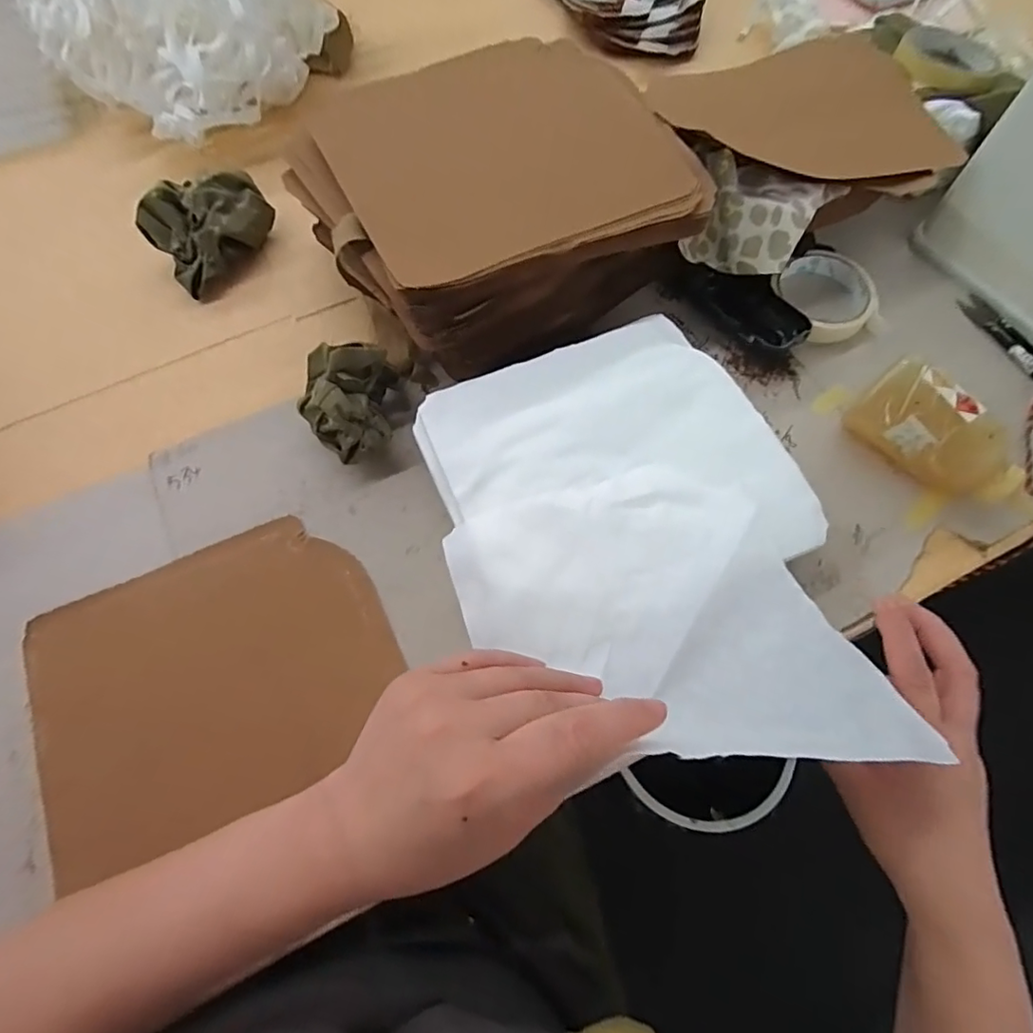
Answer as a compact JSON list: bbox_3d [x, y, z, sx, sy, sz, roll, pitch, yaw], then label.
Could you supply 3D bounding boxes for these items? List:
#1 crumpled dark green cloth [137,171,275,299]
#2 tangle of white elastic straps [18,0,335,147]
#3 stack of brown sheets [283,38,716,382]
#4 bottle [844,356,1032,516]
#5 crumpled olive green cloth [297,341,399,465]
[{"bbox_3d":[-0.285,-0.268,0.512,0.068,0.062,0.110,35,72,14],"label":"crumpled dark green cloth"},{"bbox_3d":[-0.332,-0.540,0.571,0.297,0.115,0.281,33,72,14],"label":"tangle of white elastic straps"},{"bbox_3d":[-0.019,-0.252,0.469,0.267,0.109,0.235,-28,70,-10],"label":"stack of brown sheets"},{"bbox_3d":[0.329,-0.038,0.405,0.177,0.070,0.051,40,74,4],"label":"bottle"},{"bbox_3d":[-0.132,-0.088,0.435,0.075,0.061,0.086,3,68,2],"label":"crumpled olive green cloth"}]

